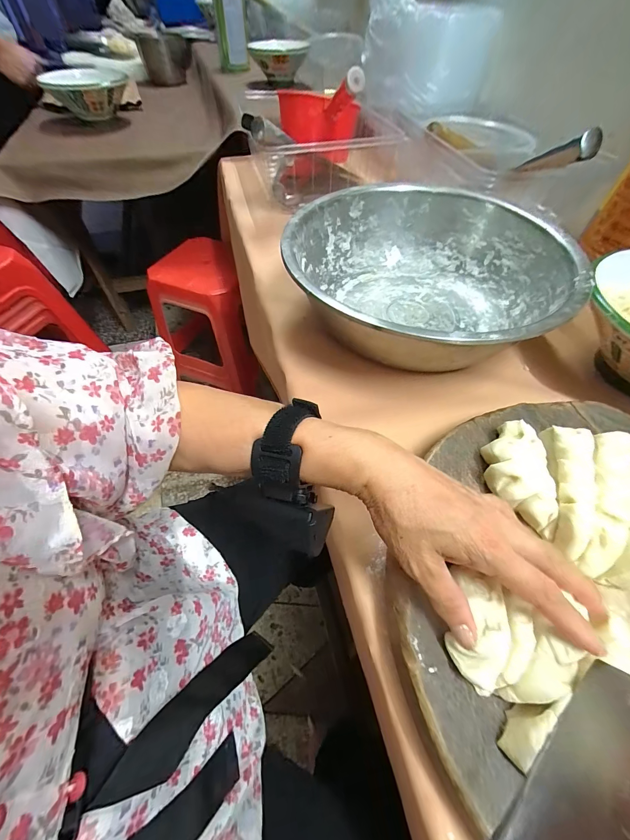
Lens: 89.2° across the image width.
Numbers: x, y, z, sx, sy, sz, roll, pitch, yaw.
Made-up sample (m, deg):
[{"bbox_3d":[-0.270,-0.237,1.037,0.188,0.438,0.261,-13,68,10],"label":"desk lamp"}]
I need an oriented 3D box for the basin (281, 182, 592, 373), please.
[{"bbox_3d":[0.133,-0.175,0.415,0.323,0.109,0.323,1,54,-2],"label":"basin"}]

